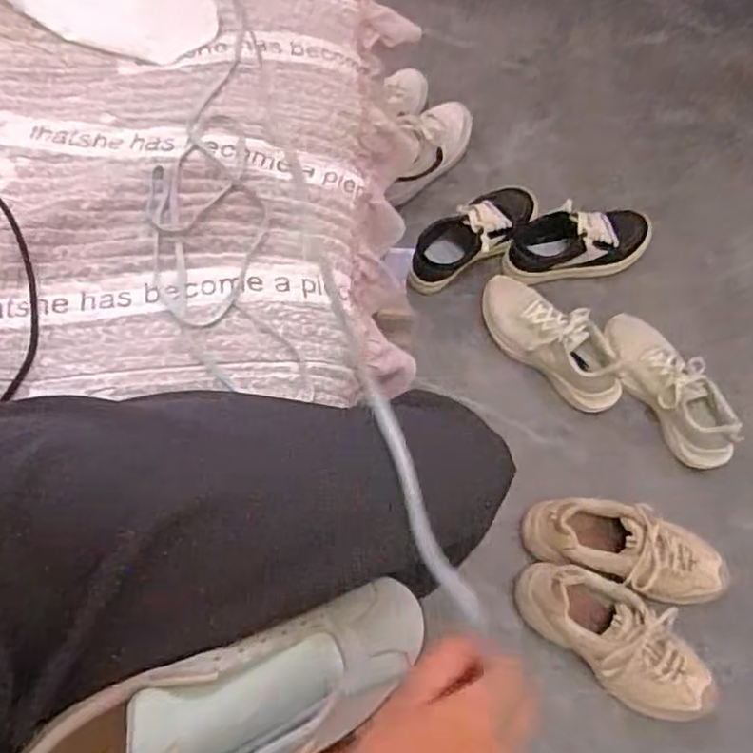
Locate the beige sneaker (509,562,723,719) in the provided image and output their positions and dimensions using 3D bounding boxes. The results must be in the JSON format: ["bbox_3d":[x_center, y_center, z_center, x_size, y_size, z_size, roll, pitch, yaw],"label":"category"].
[{"bbox_3d":[0.296,0.324,0.796,0.259,0.094,0.111,27,69,7],"label":"beige sneaker"}]

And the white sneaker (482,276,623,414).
[{"bbox_3d":[0.254,-0.054,0.954,0.089,0.094,0.254,-37,75,-17],"label":"white sneaker"}]

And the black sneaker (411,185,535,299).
[{"bbox_3d":[0.154,-0.225,1.026,0.249,0.103,0.096,-40,76,-18],"label":"black sneaker"}]

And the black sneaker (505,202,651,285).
[{"bbox_3d":[0.322,-0.210,1.039,0.240,0.100,0.099,-15,69,-10],"label":"black sneaker"}]

